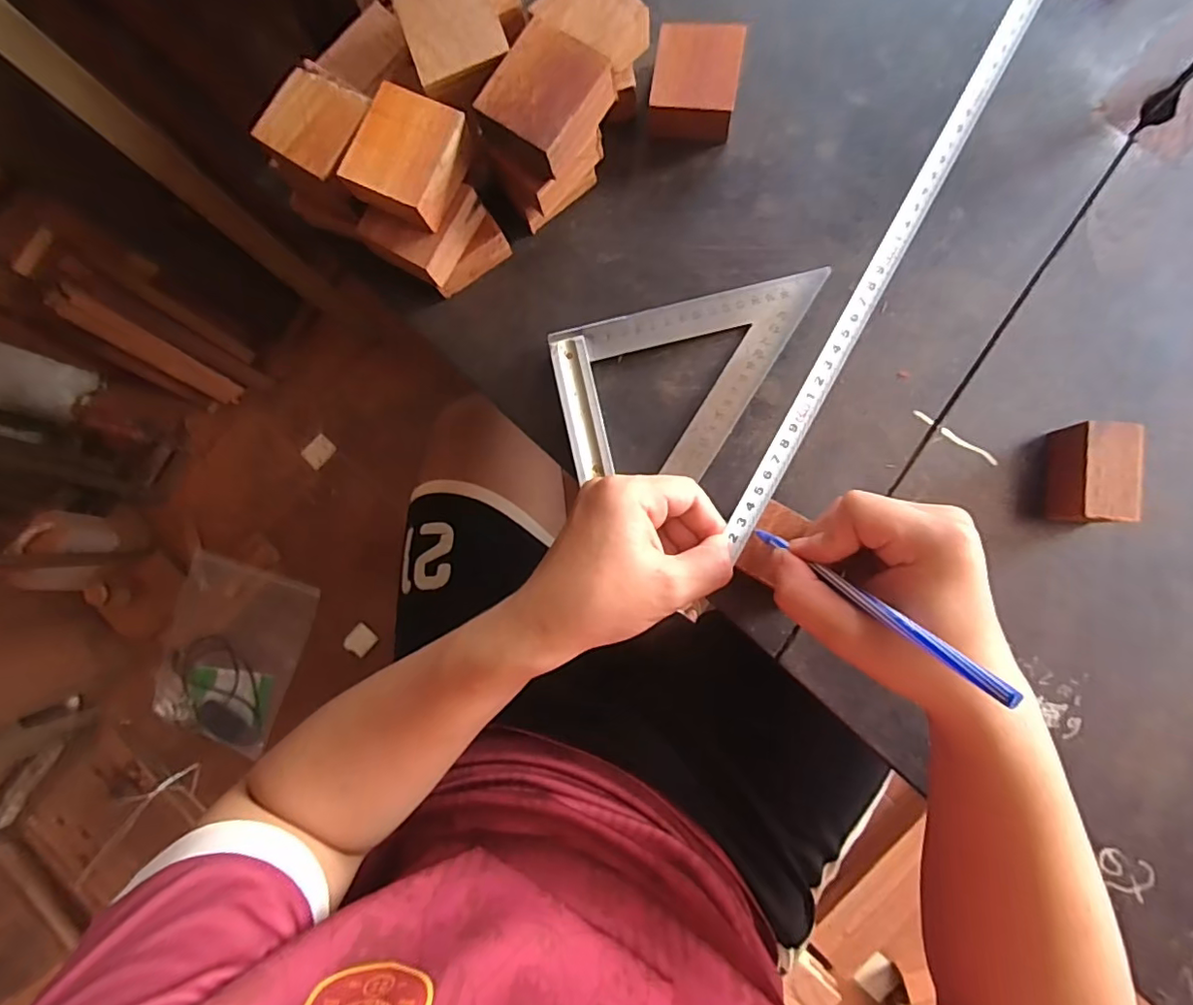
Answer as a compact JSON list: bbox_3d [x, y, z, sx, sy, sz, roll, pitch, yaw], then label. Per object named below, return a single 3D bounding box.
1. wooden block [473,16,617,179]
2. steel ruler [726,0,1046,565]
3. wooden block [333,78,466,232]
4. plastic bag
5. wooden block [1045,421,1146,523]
[{"bbox_3d":[-0.031,-0.231,0.327,0.054,0.025,0.067,35,91,7],"label":"wooden block"},{"bbox_3d":[0.190,-0.184,0.313,0.018,0.004,0.471,28,91,-4],"label":"steel ruler"},{"bbox_3d":[-0.112,-0.201,0.333,0.055,0.024,0.066,26,90,8],"label":"wooden block"},{"bbox_3d":[-0.817,0.332,1.254,0.283,0.033,0.393,24,92,-3],"label":"plastic bag"},{"bbox_3d":[0.289,-0.016,0.329,0.028,0.038,0.056,3,86,5],"label":"wooden block"}]

